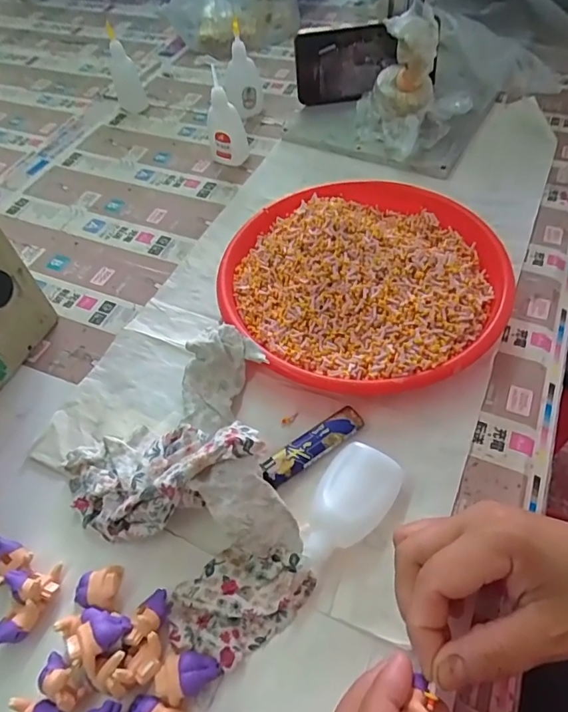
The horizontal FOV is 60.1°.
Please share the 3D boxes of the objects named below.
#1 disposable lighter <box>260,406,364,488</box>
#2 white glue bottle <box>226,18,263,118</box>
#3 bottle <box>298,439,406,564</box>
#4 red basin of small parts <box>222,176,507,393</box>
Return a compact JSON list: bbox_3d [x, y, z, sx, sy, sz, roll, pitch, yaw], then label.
[{"bbox_3d":[0.021,0.063,0.343,0.077,0.010,0.021,-30,57,-18],"label":"disposable lighter"},{"bbox_3d":[-0.051,-0.350,0.604,0.045,0.100,0.033,-5,53,-1],"label":"white glue bottle"},{"bbox_3d":[0.041,0.094,0.309,0.043,0.023,0.077,26,58,21],"label":"bottle"},{"bbox_3d":[0.065,-0.068,0.415,0.227,0.052,0.226,-2,53,2],"label":"red basin of small parts"}]

